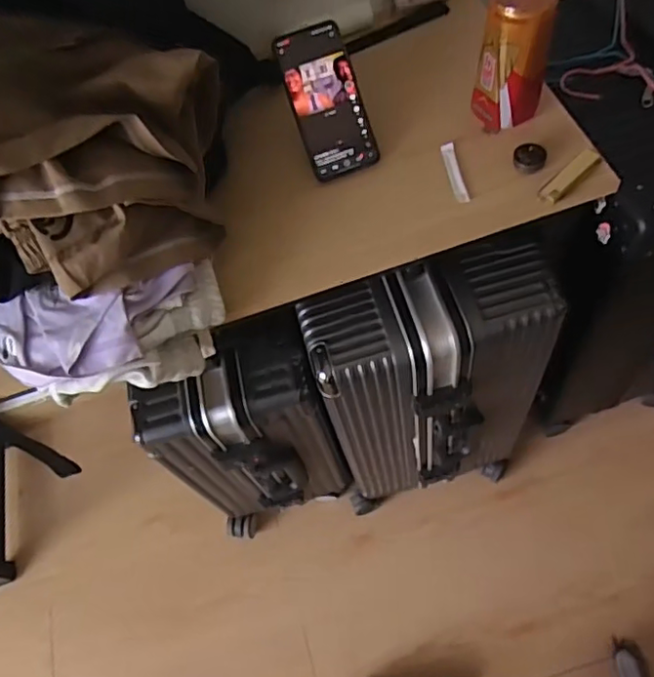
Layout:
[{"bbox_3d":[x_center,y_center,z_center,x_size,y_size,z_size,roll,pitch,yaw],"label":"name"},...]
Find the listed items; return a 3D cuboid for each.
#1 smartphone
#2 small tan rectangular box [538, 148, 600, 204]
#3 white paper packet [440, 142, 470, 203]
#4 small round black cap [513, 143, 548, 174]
[{"bbox_3d":[0.000,-0.266,0.662,0.077,0.013,0.161,-20,97,-8],"label":"smartphone"},{"bbox_3d":[0.255,-0.170,0.616,0.080,0.011,0.021,-40,63,-12],"label":"small tan rectangular box"},{"bbox_3d":[0.141,-0.184,0.652,0.015,0.004,0.085,-10,61,4],"label":"white paper packet"},{"bbox_3d":[0.217,-0.193,0.629,0.032,0.014,0.032,-4,62,7],"label":"small round black cap"}]

